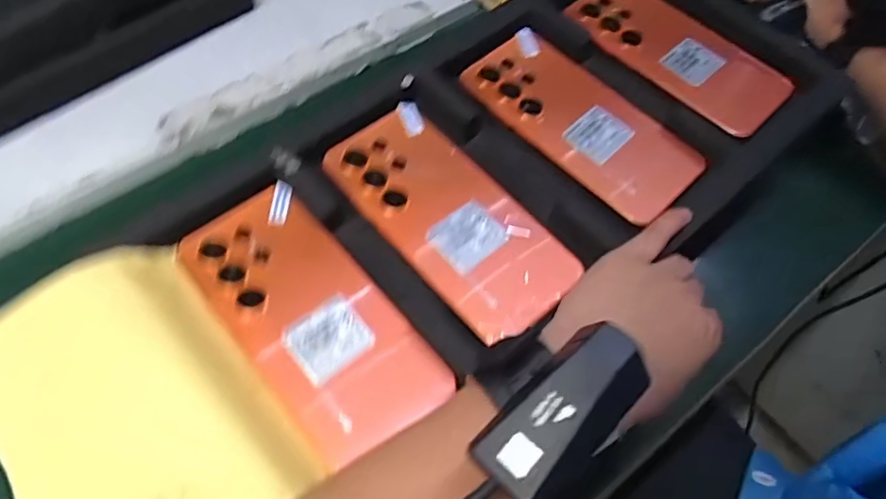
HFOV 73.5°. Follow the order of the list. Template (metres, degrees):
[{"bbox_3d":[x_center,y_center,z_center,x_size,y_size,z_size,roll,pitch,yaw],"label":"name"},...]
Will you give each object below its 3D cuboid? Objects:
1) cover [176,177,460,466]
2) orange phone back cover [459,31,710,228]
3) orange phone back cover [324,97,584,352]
[{"bbox_3d":[-0.075,0.033,0.332,0.078,0.012,0.162,-36,69,-21],"label":"cover"},{"bbox_3d":[0.096,-0.091,0.414,0.077,0.012,0.164,-40,71,-17],"label":"orange phone back cover"},{"bbox_3d":[0.003,-0.023,0.370,0.078,0.012,0.169,-36,69,-21],"label":"orange phone back cover"}]

